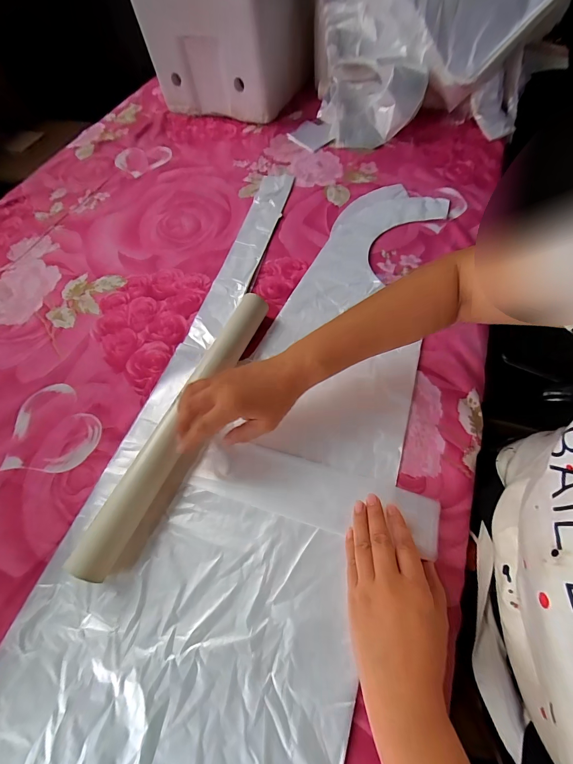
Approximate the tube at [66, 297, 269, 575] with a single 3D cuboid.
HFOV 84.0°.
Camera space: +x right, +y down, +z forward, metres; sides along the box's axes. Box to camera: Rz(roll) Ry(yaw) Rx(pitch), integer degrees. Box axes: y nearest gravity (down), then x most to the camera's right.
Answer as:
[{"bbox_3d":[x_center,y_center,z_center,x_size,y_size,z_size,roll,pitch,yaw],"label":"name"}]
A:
[{"bbox_3d":[-0.112,0.036,0.363,0.040,0.045,0.349,19,63,14],"label":"tube"}]

